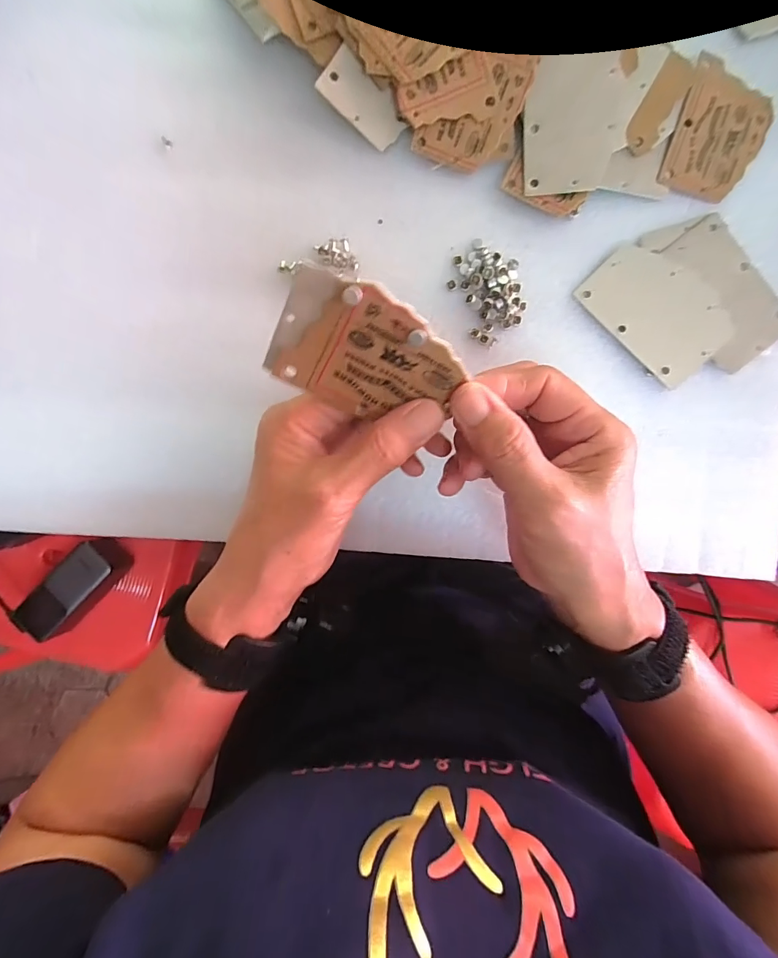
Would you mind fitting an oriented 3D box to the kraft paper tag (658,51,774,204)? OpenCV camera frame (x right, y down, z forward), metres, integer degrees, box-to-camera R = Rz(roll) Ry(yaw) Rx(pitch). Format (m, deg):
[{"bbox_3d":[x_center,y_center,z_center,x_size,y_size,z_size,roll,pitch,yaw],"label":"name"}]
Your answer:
[{"bbox_3d":[0.200,-0.209,0.256,0.052,0.004,0.075,20,94,-4],"label":"kraft paper tag"}]

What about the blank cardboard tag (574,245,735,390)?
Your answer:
[{"bbox_3d":[0.164,-0.104,0.257,0.058,0.006,0.084,-42,90,4],"label":"blank cardboard tag"}]

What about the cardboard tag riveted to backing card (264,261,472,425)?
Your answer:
[{"bbox_3d":[-0.008,-0.051,0.179,0.077,0.004,0.052,22,128,-15],"label":"cardboard tag riveted to backing card"}]

